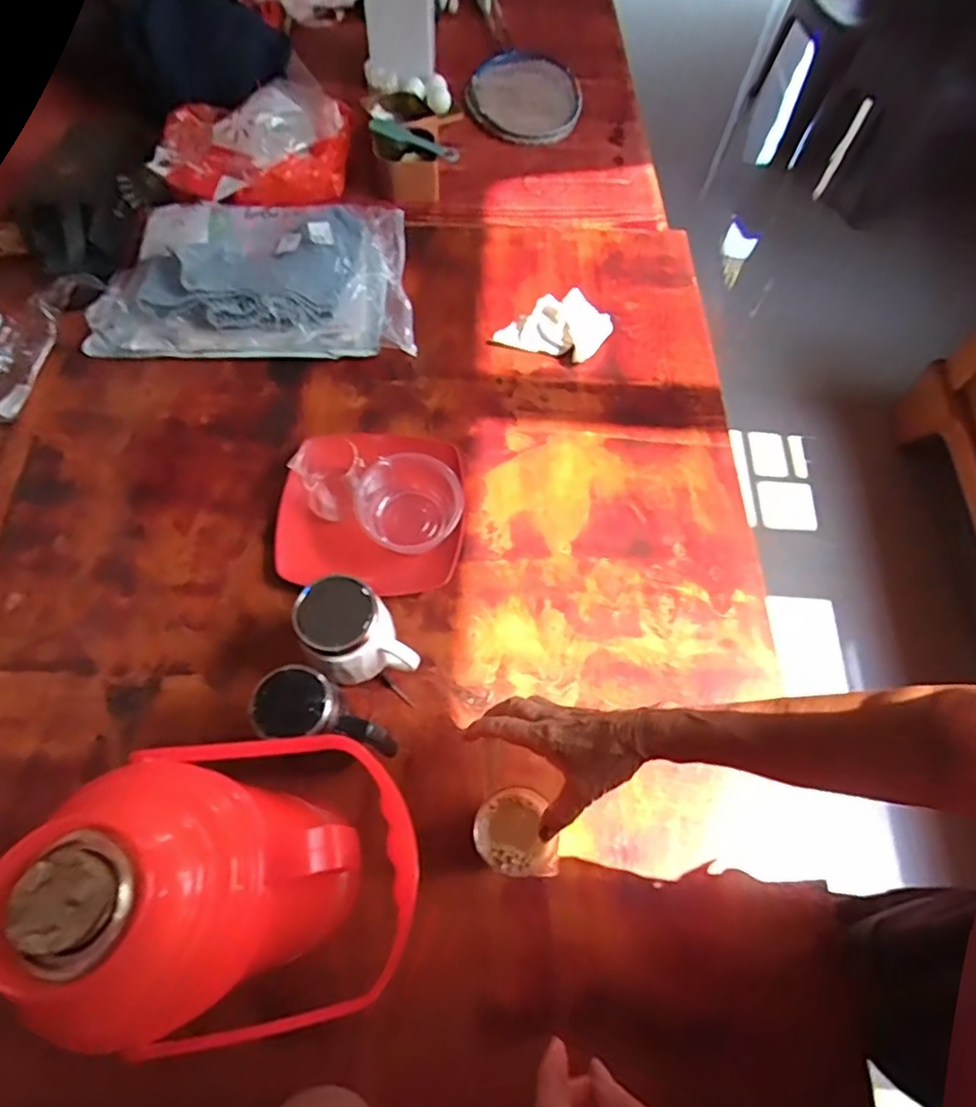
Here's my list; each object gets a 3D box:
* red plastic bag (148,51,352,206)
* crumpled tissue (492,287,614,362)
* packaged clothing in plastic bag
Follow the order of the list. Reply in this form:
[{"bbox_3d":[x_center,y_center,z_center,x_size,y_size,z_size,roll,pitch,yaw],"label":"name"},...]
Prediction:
[{"bbox_3d":[-0.353,-0.629,0.947,0.297,0.081,0.236,-16,66,-10],"label":"red plastic bag"},{"bbox_3d":[0.090,-0.312,0.840,0.151,0.053,0.081,16,65,5],"label":"crumpled tissue"},{"bbox_3d":[-0.325,-0.397,0.857,0.433,0.069,0.283,-1,64,-3],"label":"packaged clothing in plastic bag"}]

